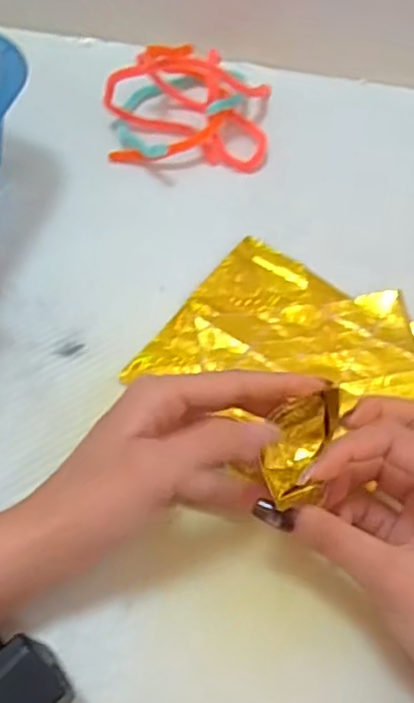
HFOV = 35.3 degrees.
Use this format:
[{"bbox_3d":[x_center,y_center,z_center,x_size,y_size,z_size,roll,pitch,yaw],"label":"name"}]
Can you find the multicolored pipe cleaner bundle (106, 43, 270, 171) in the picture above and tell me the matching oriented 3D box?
[{"bbox_3d":[-0.013,-0.181,0.459,0.118,0.060,0.095,-1,59,-2],"label":"multicolored pipe cleaner bundle"}]

